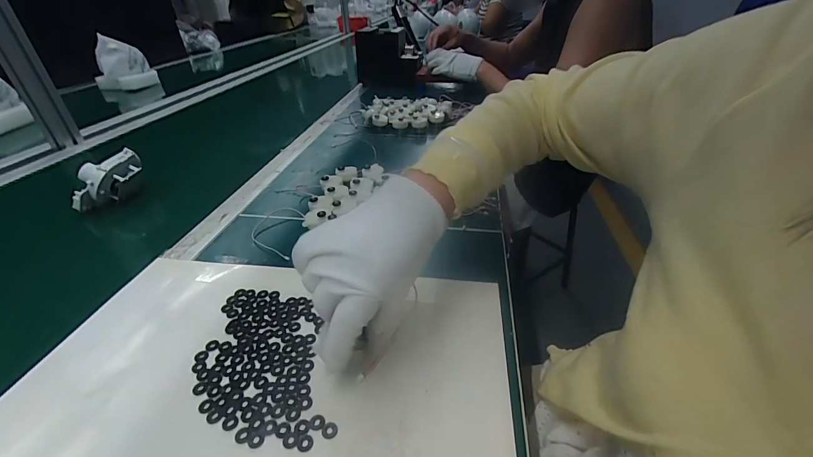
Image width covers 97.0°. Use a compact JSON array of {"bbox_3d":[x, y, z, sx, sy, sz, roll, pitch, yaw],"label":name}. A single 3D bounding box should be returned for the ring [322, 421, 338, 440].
[{"bbox_3d":[-0.053,0.138,0.247,0.011,0.004,0.012,-1,34,1],"label":"ring"}]

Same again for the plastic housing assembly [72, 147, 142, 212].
[{"bbox_3d":[-0.431,-0.071,0.513,0.038,0.043,0.104,16,61,25],"label":"plastic housing assembly"}]

